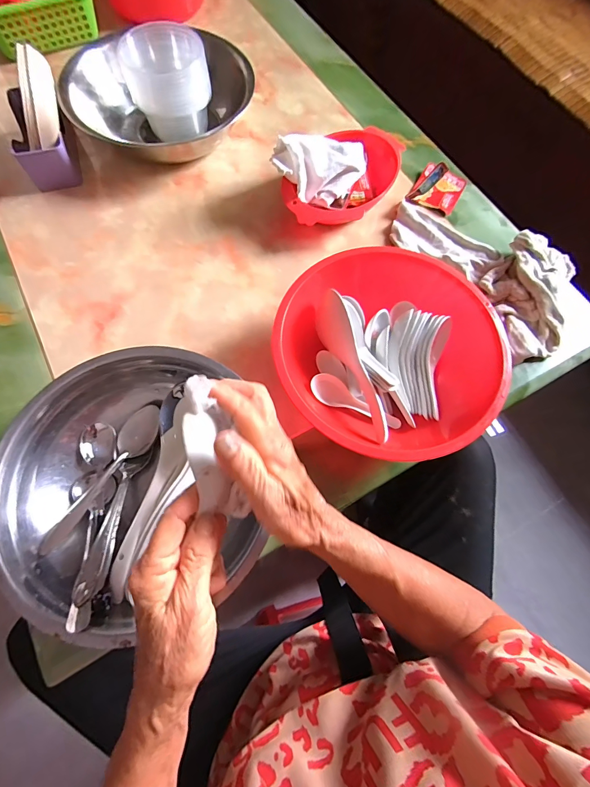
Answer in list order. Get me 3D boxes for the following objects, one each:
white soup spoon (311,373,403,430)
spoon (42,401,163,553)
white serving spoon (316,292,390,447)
[{"bbox_3d":[0.070,0.012,0.416,0.112,0.017,0.032,28,69,-2],"label":"white soup spoon"},{"bbox_3d":[-0.203,0.081,0.375,0.035,0.018,0.167,28,71,8],"label":"spoon"},{"bbox_3d":[0.062,-0.035,0.400,0.023,0.070,0.182,-18,71,-9],"label":"white serving spoon"}]

